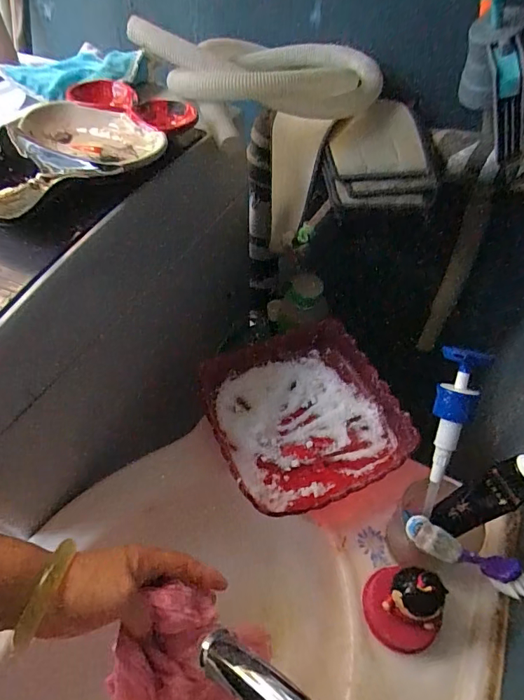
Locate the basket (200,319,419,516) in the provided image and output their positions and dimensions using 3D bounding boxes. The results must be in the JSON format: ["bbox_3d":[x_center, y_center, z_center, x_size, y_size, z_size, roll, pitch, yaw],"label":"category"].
[{"bbox_3d":[0.047,0.073,0.507,0.202,0.049,0.210,-18,53,-17],"label":"basket"}]

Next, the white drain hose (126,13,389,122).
[{"bbox_3d":[0.007,-0.367,0.571,0.259,0.075,0.229,-29,57,-24],"label":"white drain hose"}]

